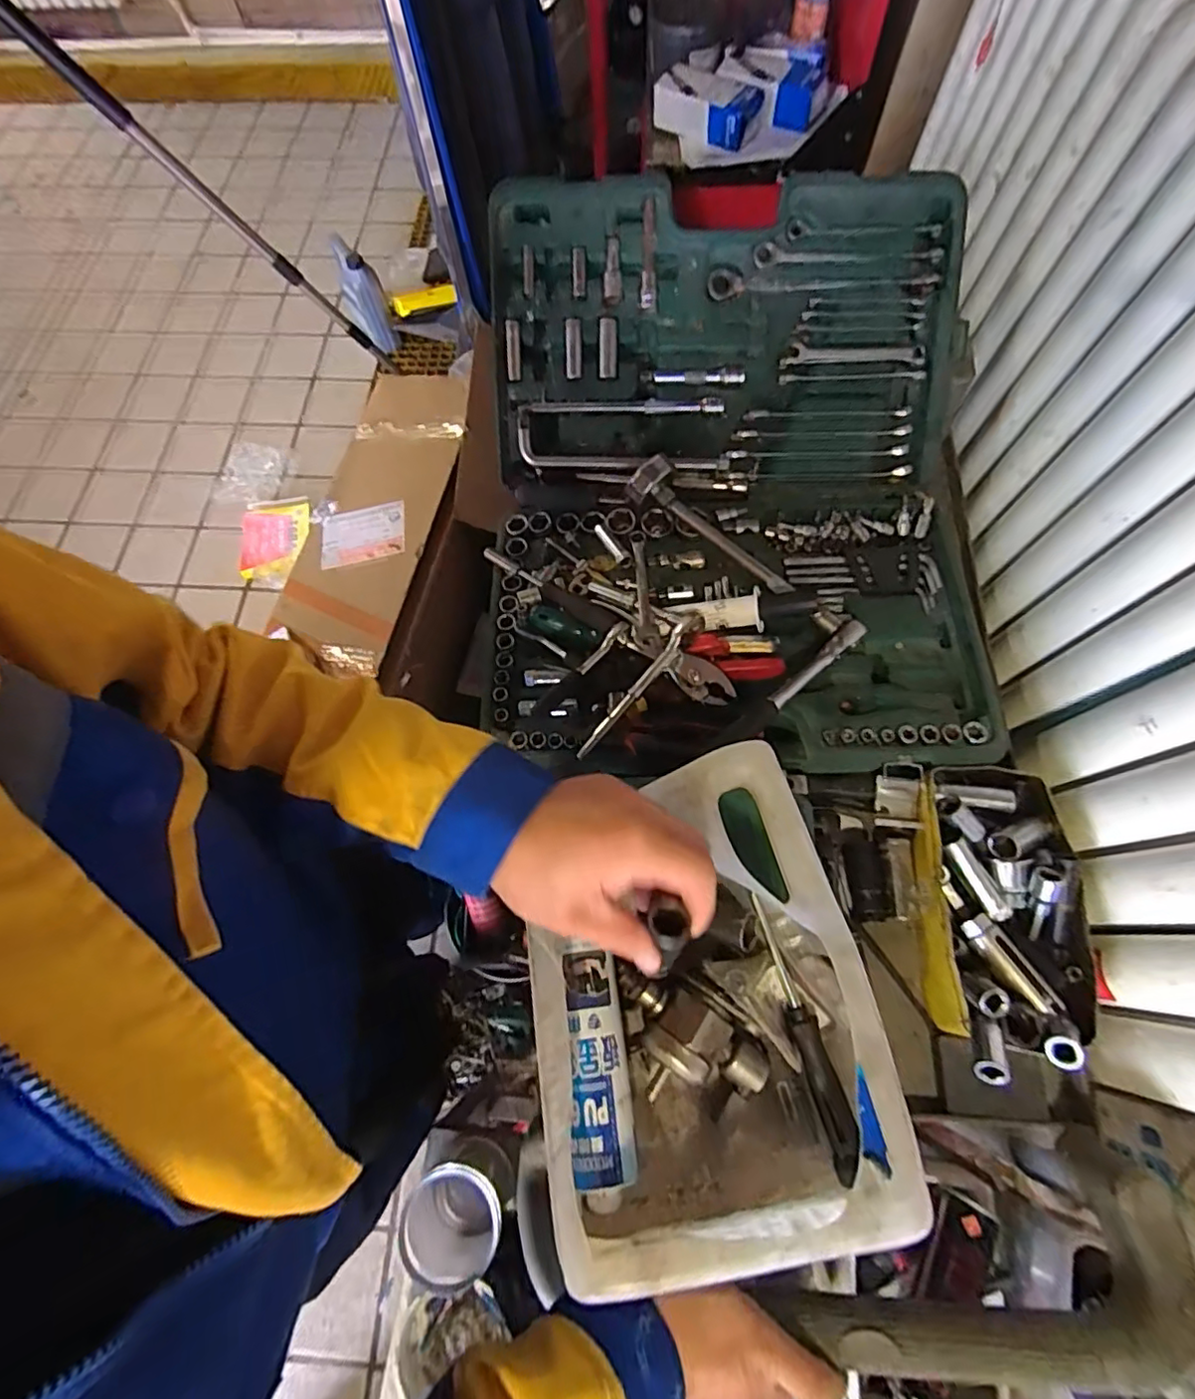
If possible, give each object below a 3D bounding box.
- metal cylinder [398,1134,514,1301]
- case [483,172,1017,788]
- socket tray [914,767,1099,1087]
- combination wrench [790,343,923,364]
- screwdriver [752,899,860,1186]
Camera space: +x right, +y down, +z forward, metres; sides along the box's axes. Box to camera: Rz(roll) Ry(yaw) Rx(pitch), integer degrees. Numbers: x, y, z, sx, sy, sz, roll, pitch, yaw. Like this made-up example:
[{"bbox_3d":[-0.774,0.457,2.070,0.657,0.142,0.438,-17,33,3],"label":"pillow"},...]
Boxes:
[{"bbox_3d":[-0.122,0.451,0.538,0.082,0.109,0.091,27,72,11],"label":"metal cylinder"},{"bbox_3d":[0.153,-0.251,0.663,0.558,0.175,0.638,-2,69,1],"label":"case"},{"bbox_3d":[0.371,0.192,0.542,0.135,0.070,0.262,8,70,4],"label":"socket tray"},{"bbox_3d":[0.310,-0.412,0.719,0.152,0.009,0.021,2,100,2],"label":"combination wrench"},{"bbox_3d":[0.139,0.221,0.403,0.019,0.014,0.172,-15,70,-4],"label":"screwdriver"}]

